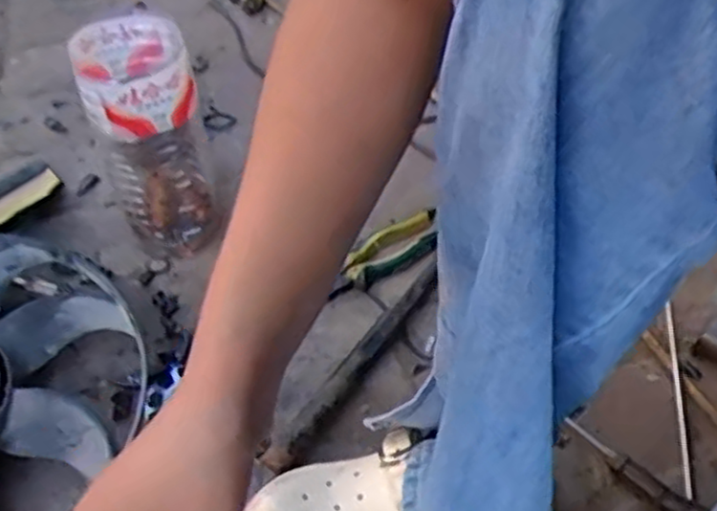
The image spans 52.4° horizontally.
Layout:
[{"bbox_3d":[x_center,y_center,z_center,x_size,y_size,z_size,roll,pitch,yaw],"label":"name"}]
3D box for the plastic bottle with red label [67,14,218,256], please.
[{"bbox_3d":[-0.204,-0.111,0.723,0.092,0.217,0.102,-18,53,-14],"label":"plastic bottle with red label"}]

